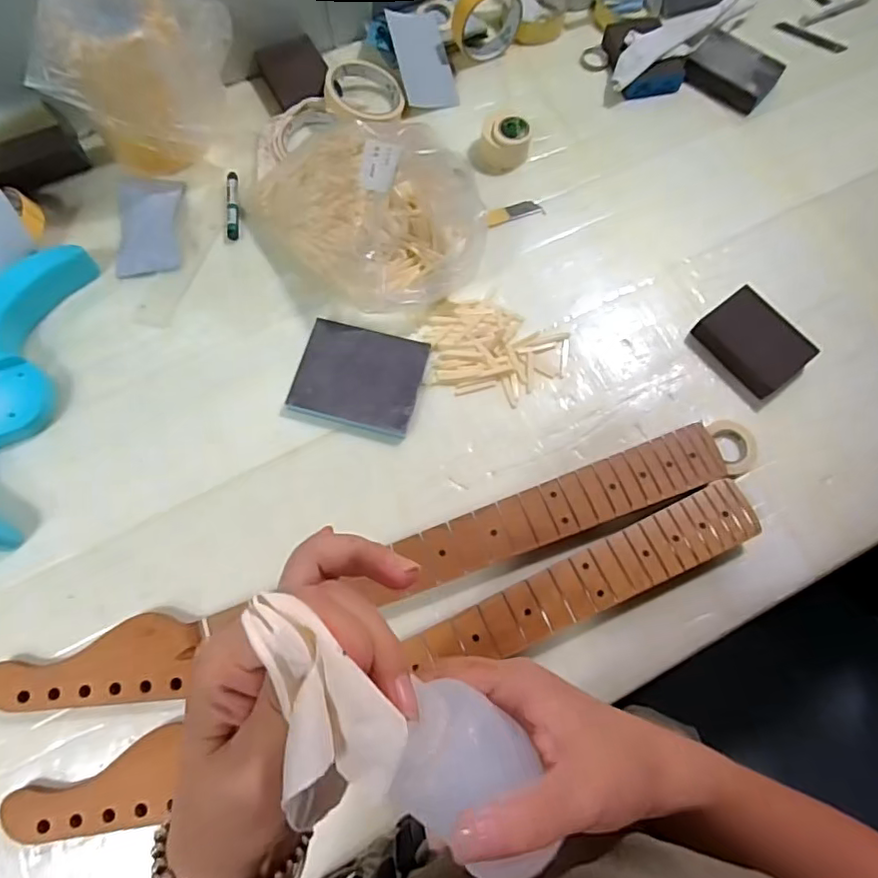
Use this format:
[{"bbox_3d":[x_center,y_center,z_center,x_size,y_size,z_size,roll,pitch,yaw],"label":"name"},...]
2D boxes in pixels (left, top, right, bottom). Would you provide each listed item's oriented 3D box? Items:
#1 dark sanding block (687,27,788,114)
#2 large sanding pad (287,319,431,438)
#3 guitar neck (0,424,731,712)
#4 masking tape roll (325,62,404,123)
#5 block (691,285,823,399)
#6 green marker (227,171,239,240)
[{"bbox_3d":[0.358,-0.449,0.705,0.101,0.033,0.075,33,75,9],"label":"dark sanding block"},{"bbox_3d":[-0.078,-0.062,0.567,0.118,0.018,0.100,14,72,4],"label":"large sanding pad"},{"bbox_3d":[-0.049,0.116,0.500,0.639,0.031,0.063,-18,73,-6],"label":"guitar neck"},{"bbox_3d":[-0.090,-0.403,0.676,0.086,0.023,0.081,-25,85,-24],"label":"masking tape roll"},{"bbox_3d":[0.316,-0.098,0.580,0.072,0.031,0.098,-37,76,-12],"label":"block"},{"bbox_3d":[-0.228,-0.258,0.637,0.014,0.015,0.079,-3,72,-2],"label":"green marker"}]

